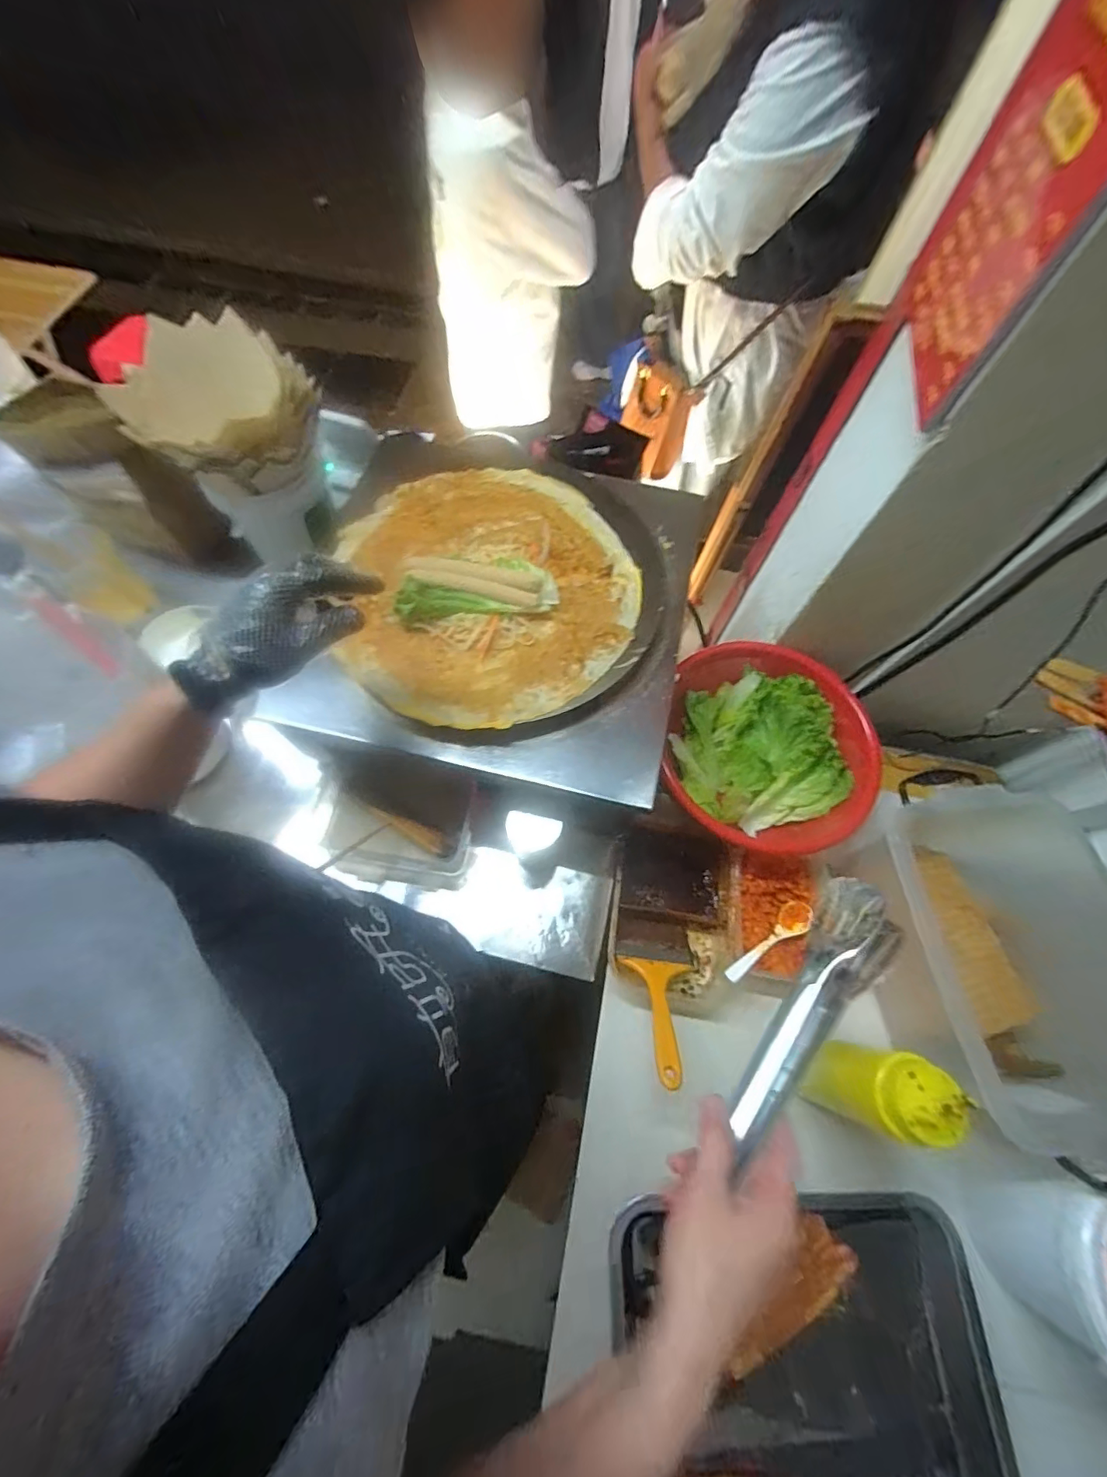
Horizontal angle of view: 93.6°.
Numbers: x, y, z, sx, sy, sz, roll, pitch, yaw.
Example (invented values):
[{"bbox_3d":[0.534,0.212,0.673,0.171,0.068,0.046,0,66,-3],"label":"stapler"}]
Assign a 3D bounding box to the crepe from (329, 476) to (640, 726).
[{"bbox_3d":[-0.071,-0.179,0.593,0.320,0.031,0.352,-6,67,-4],"label":"crepe"}]

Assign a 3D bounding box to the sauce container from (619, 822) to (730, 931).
[{"bbox_3d":[0.149,0.171,0.663,0.131,0.066,0.119,9,66,2],"label":"sauce container"}]

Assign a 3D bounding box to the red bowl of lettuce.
[{"bbox_3d":[0.277,0.015,0.696,0.265,0.089,0.281,12,67,3],"label":"red bowl of lettuce"}]

